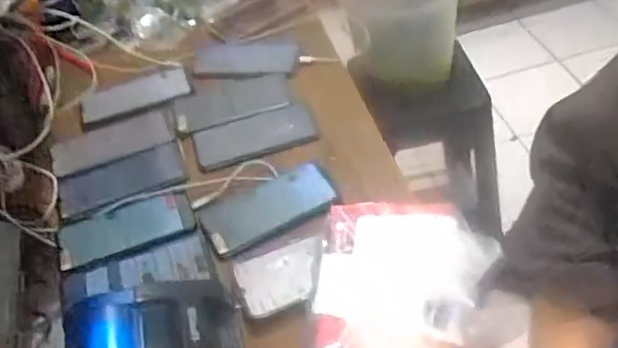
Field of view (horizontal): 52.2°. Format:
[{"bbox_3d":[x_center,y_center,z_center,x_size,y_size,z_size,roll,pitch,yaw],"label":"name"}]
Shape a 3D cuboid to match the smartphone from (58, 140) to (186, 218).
[{"bbox_3d":[-0.239,0.004,0.808,0.159,0.008,0.084,-19,43,-15],"label":"smartphone"}]

